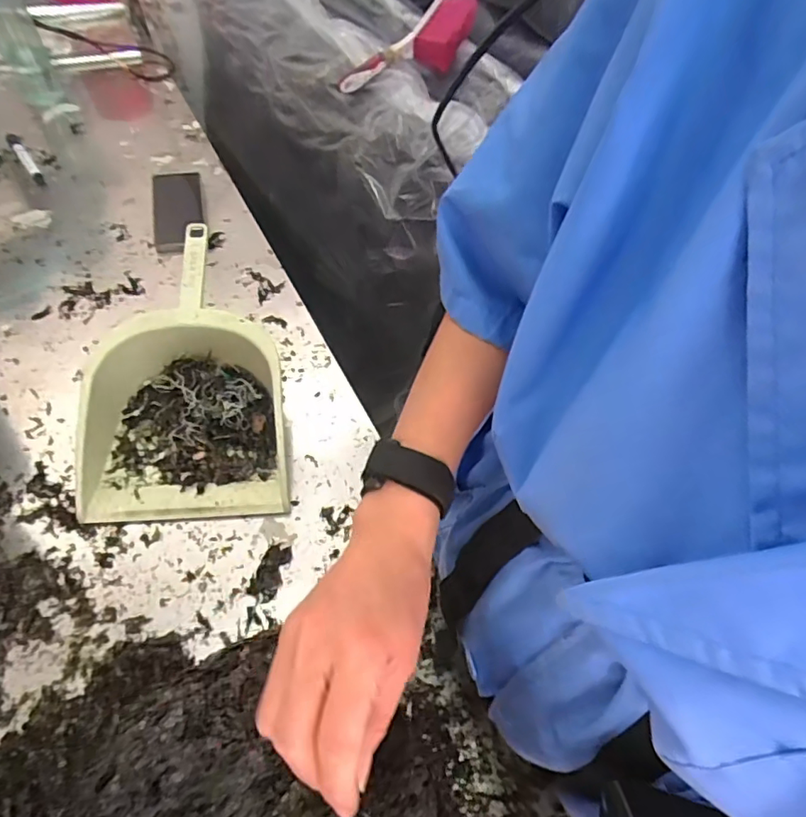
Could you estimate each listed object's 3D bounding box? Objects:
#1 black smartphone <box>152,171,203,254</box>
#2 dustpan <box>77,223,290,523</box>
[{"bbox_3d":[-0.346,-0.308,0.821,0.069,0.016,0.177,-10,59,-11],"label":"black smartphone"},{"bbox_3d":[-0.251,-0.046,0.618,0.222,0.102,0.321,-3,58,-6],"label":"dustpan"}]

